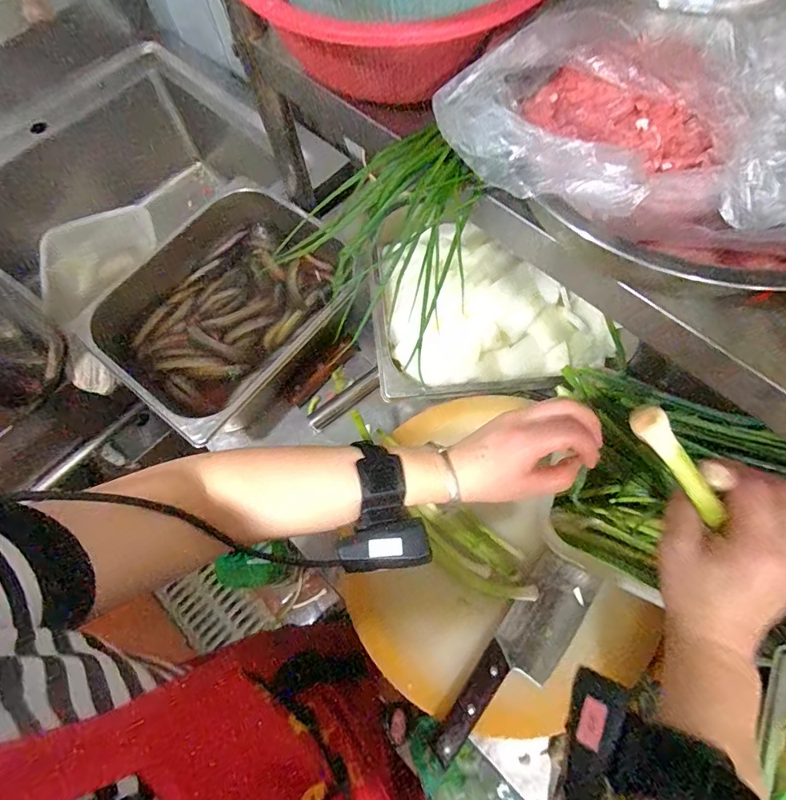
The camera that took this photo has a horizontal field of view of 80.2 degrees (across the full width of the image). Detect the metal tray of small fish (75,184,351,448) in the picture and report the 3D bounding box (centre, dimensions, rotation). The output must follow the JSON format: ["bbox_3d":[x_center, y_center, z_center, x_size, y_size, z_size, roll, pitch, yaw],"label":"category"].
[{"bbox_3d":[-0.215,-0.123,0.634,0.254,0.077,0.317,36,73,15],"label":"metal tray of small fish"}]

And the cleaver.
[{"bbox_3d":[0.134,0.267,0.480,0.067,0.022,0.231,33,73,14],"label":"cleaver"}]

